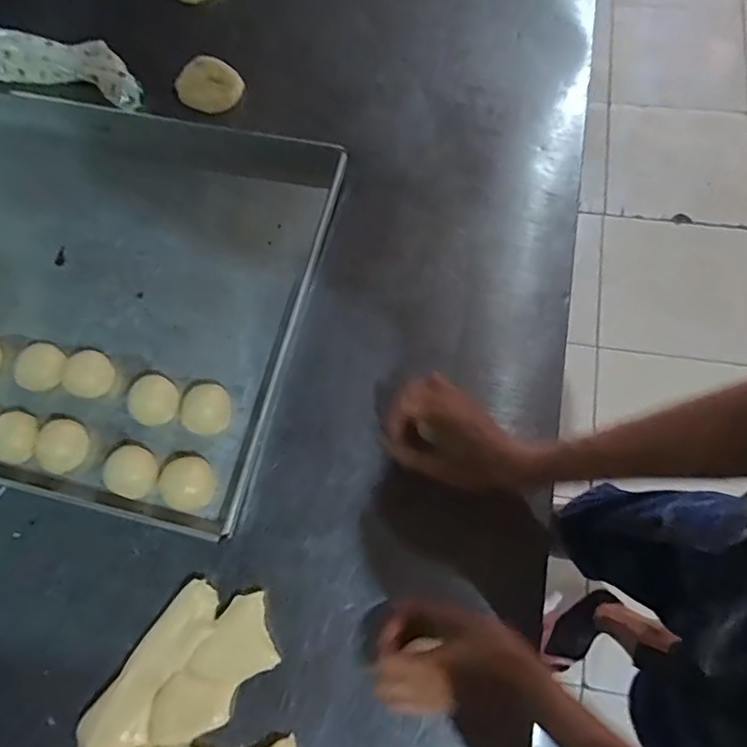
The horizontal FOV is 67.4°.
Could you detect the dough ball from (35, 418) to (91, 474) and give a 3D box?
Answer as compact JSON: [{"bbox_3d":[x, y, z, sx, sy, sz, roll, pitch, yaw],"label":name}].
[{"bbox_3d":[-0.311,0.073,0.565,0.043,0.028,0.051,17,75,6],"label":"dough ball"}]

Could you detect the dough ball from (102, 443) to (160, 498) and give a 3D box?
[{"bbox_3d":[-0.238,0.097,0.553,0.051,0.027,0.048,0,74,1],"label":"dough ball"}]

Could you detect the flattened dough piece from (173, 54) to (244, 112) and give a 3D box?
[{"bbox_3d":[-0.209,-0.371,0.722,0.079,0.018,0.075,0,74,1],"label":"flattened dough piece"}]

